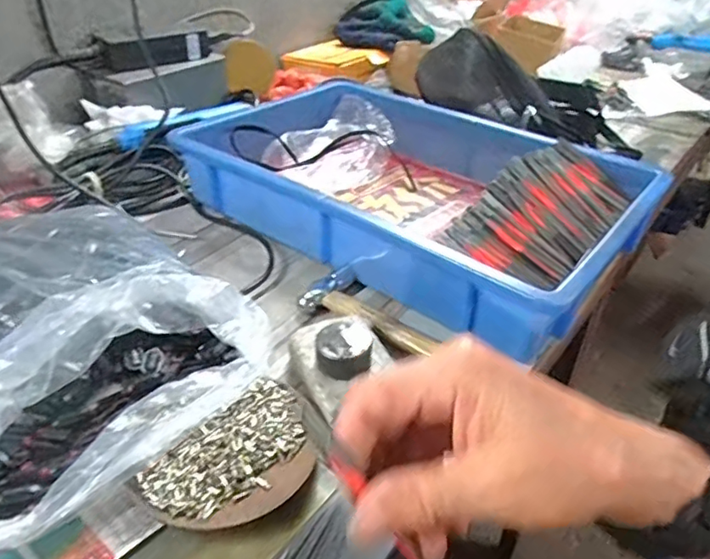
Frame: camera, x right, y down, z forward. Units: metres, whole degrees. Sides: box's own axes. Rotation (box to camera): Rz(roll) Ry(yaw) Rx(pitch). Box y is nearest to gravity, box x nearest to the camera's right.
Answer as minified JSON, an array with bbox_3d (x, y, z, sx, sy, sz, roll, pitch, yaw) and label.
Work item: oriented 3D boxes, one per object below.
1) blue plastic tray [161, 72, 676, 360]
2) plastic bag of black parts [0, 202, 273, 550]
[{"bbox_3d":[0.069,-0.106,0.608,0.417,0.093,0.316,25,41,30],"label":"blue plastic tray"},{"bbox_3d":[-0.218,0.027,0.400,0.275,0.066,0.232,33,47,32],"label":"plastic bag of black parts"}]

